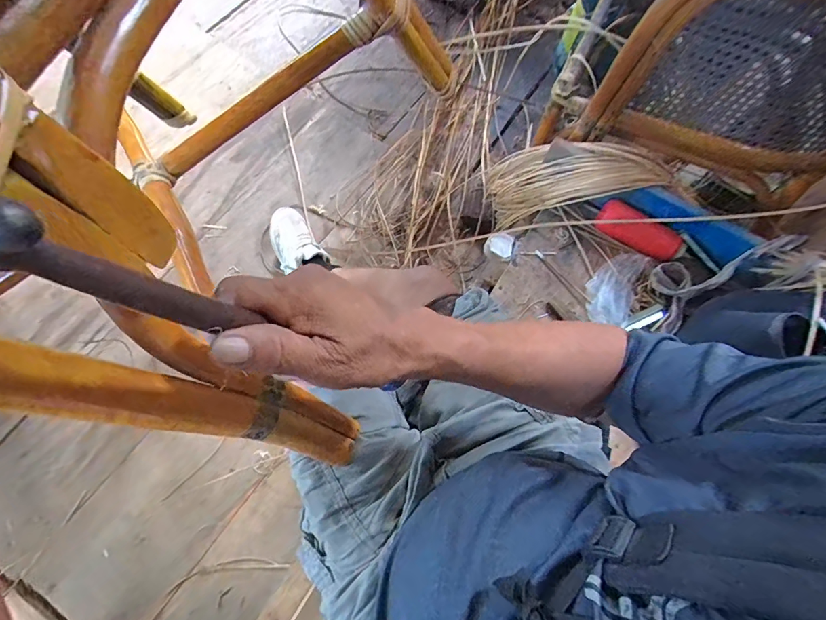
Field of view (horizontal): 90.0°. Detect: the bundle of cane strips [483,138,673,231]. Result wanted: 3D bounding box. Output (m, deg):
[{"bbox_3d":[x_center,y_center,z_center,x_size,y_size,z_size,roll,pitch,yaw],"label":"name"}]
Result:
[{"bbox_3d":[0.255,-0.235,0.767,0.356,0.146,0.116,1,63,42],"label":"bundle of cane strips"}]

